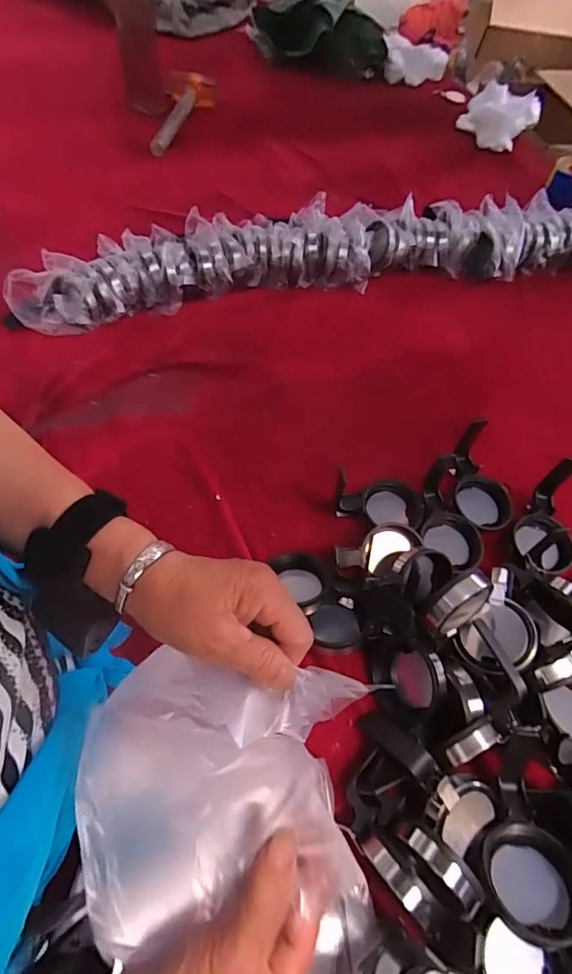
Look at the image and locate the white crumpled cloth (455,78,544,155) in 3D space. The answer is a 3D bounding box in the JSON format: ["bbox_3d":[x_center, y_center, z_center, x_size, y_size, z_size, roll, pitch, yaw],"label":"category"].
[{"bbox_3d":[0.499,-0.879,1.111,0.158,0.086,0.200,33,61,14],"label":"white crumpled cloth"}]

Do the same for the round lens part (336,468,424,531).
[{"bbox_3d":[0.110,0.020,0.556,0.106,0.032,0.061,4,57,-19],"label":"round lens part"}]

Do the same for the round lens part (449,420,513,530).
[{"bbox_3d":[0.232,-0.014,0.567,0.082,0.060,0.122,-23,99,-16],"label":"round lens part"}]

